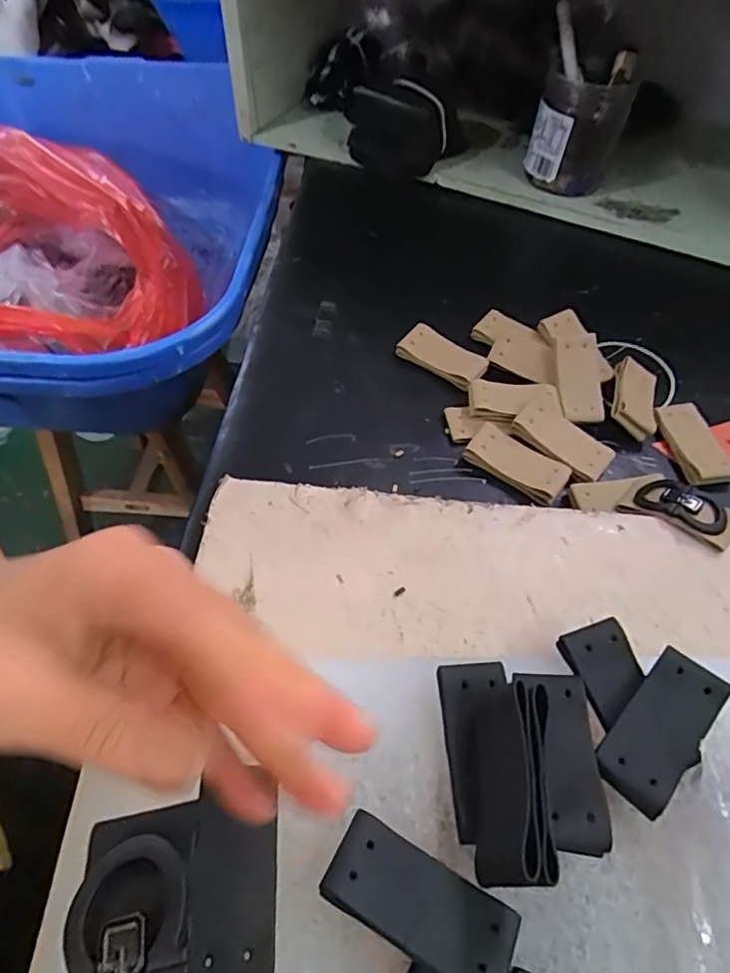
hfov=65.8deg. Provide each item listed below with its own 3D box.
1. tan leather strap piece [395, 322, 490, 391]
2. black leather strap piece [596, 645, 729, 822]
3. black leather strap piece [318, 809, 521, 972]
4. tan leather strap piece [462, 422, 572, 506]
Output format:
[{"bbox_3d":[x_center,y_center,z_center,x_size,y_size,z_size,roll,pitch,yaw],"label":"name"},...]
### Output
[{"bbox_3d":[0.055,-0.094,0.405,0.061,0.016,0.029,29,56,17],"label":"tan leather strap piece"},{"bbox_3d":[0.113,0.091,0.215,0.026,0.009,0.060,38,60,23],"label":"black leather strap piece"},{"bbox_3d":[0.017,0.134,0.182,0.060,0.014,0.027,25,55,15],"label":"black leather strap piece"},{"bbox_3d":[0.096,-0.015,0.359,0.063,0.011,0.030,34,59,22],"label":"tan leather strap piece"}]

